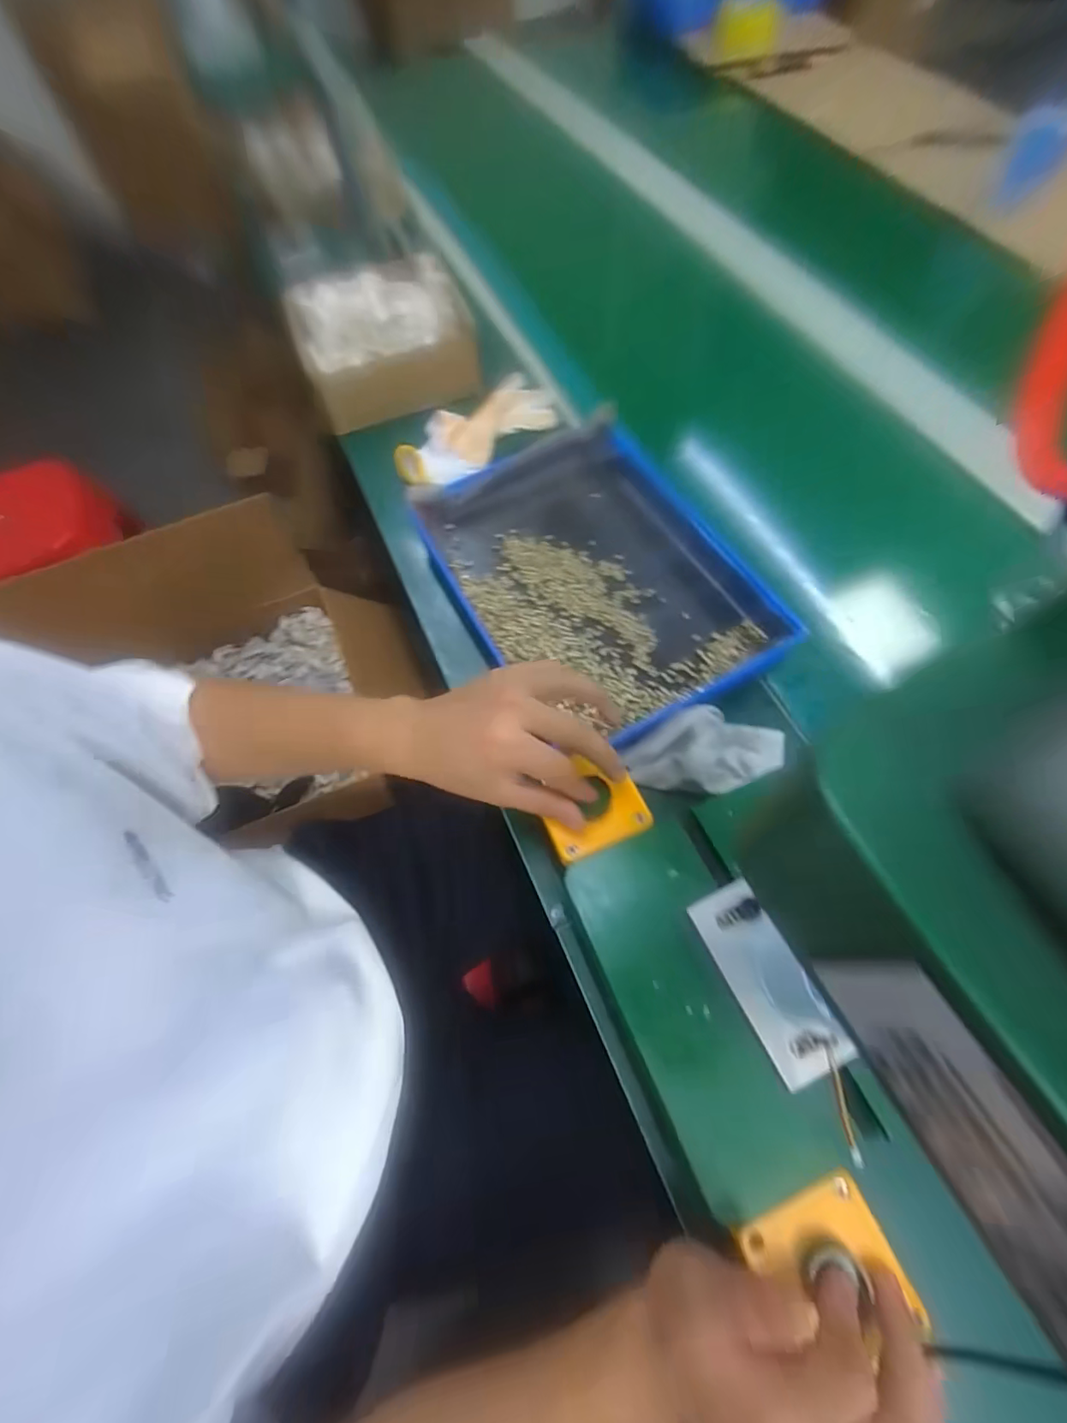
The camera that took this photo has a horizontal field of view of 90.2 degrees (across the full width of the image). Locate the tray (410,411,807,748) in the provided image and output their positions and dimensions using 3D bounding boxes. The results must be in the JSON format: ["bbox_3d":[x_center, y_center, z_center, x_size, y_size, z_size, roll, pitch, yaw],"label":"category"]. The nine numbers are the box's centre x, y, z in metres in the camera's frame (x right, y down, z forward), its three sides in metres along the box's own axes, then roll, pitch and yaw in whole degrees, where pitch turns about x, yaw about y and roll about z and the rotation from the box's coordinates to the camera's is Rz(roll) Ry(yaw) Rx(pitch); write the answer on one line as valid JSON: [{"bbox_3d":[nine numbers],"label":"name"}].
[{"bbox_3d":[0.058,-0.138,0.502,0.235,0.039,0.328,-35,67,-13],"label":"tray"}]

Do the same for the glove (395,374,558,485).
[{"bbox_3d":[-0.065,-0.330,0.630,0.210,0.035,0.101,-42,69,-16],"label":"glove"}]

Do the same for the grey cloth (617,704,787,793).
[{"bbox_3d":[0.149,0.033,0.429,0.140,0.047,0.065,-4,63,-16],"label":"grey cloth"}]

